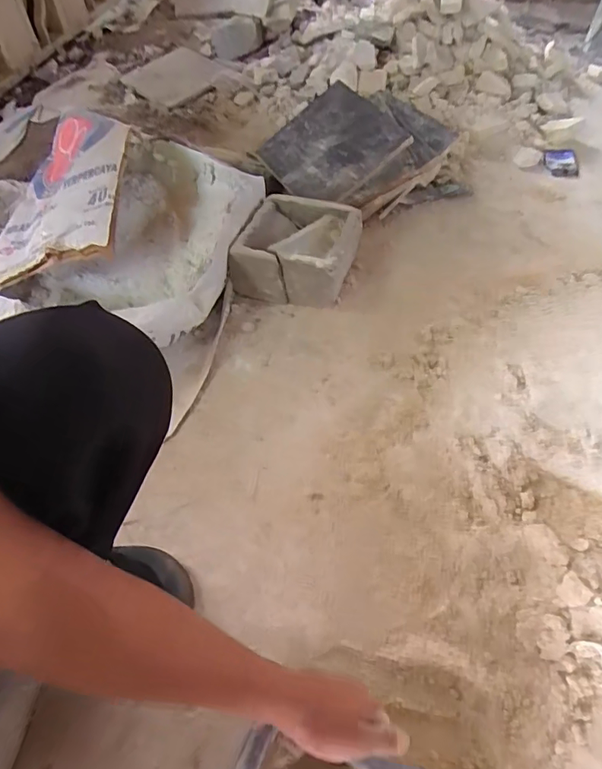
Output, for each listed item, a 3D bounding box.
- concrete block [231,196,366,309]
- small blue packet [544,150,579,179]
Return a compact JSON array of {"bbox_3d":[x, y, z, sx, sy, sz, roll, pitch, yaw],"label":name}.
[{"bbox_3d":[-0.005,-0.252,0.914,0.200,0.104,0.198,14,58,11],"label":"concrete block"},{"bbox_3d":[0.662,-0.563,1.224,0.082,0.012,0.124,12,59,5],"label":"small blue packet"}]

